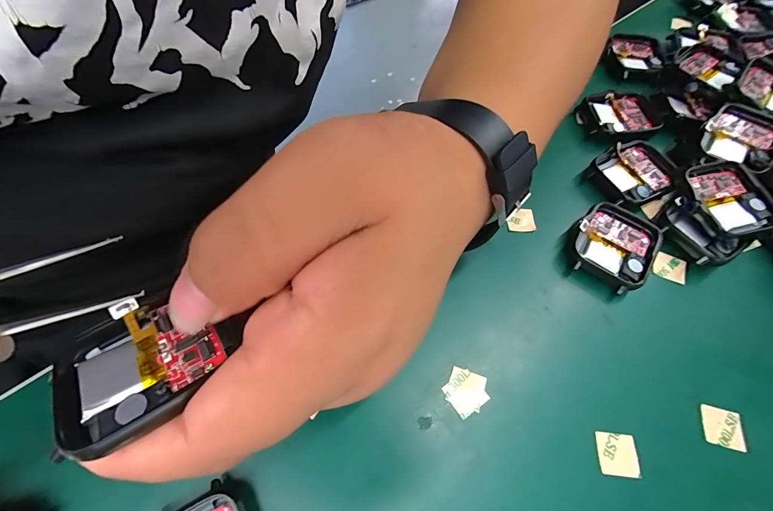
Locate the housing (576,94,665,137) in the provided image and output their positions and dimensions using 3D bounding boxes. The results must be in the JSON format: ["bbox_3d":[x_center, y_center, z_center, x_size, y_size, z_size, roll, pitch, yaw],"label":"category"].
[{"bbox_3d":[0.151,-0.090,0.225,0.047,0.007,0.036,-8,64,-6],"label":"housing"}]

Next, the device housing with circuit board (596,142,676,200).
[{"bbox_3d":[0.145,-0.050,0.204,0.040,0.010,0.037,-29,68,-16],"label":"device housing with circuit board"}]

